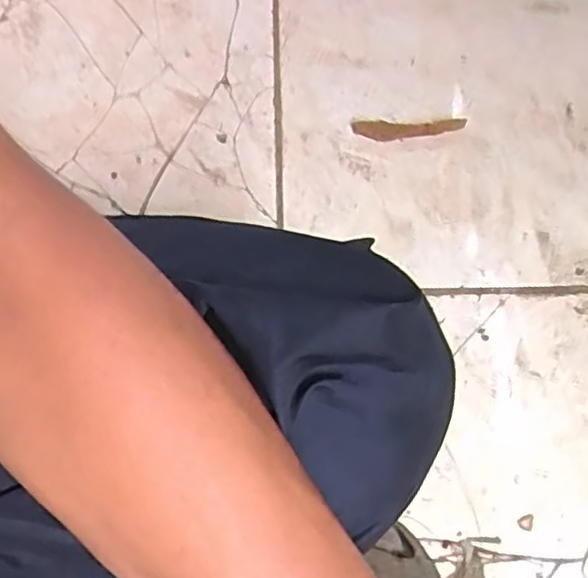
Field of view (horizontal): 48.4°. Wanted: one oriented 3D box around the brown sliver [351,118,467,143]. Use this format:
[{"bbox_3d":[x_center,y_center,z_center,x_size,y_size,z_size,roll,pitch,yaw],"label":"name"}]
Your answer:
[{"bbox_3d":[0.098,-0.135,0.557,0.093,0.011,0.019,1,68,0],"label":"brown sliver"}]

